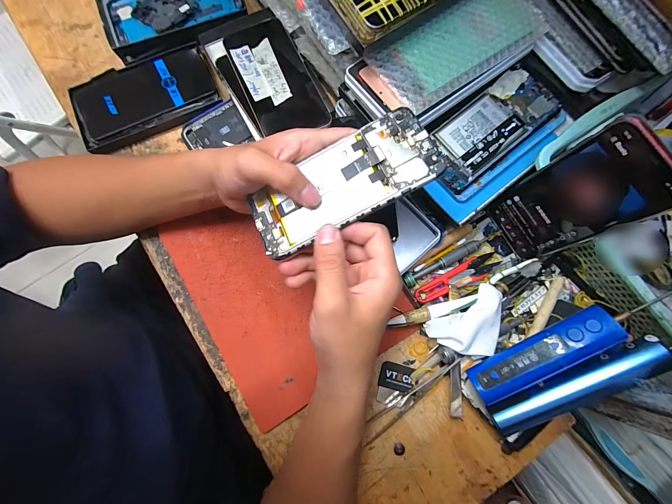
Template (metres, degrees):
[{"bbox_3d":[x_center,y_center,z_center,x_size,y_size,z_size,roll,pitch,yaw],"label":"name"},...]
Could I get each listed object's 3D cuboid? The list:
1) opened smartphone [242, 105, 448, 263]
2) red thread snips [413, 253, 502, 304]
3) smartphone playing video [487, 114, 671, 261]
[{"bbox_3d":[0.004,-0.056,0.249,0.159,0.009,0.070,-30,79,5],"label":"opened smartphone"},{"bbox_3d":[0.133,0.030,0.327,0.101,0.006,0.023,-27,79,-5],"label":"red thread snips"},{"bbox_3d":[0.210,-0.044,0.271,0.007,0.153,0.074,-24,79,-21],"label":"smartphone playing video"}]

